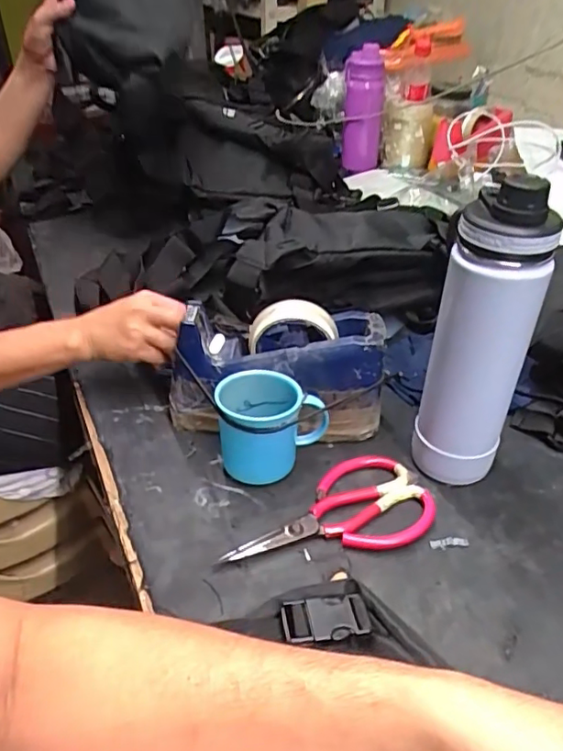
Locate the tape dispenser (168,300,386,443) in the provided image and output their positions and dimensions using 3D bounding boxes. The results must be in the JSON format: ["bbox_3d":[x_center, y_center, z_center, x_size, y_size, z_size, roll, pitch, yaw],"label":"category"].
[{"bbox_3d":[-0.007,-0.002,0.551,0.209,0.121,0.084,3,37,4],"label":"tape dispenser"}]

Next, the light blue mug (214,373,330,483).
[{"bbox_3d":[-0.009,0.048,0.529,0.098,0.084,0.070,-4,37,-5],"label":"light blue mug"}]

